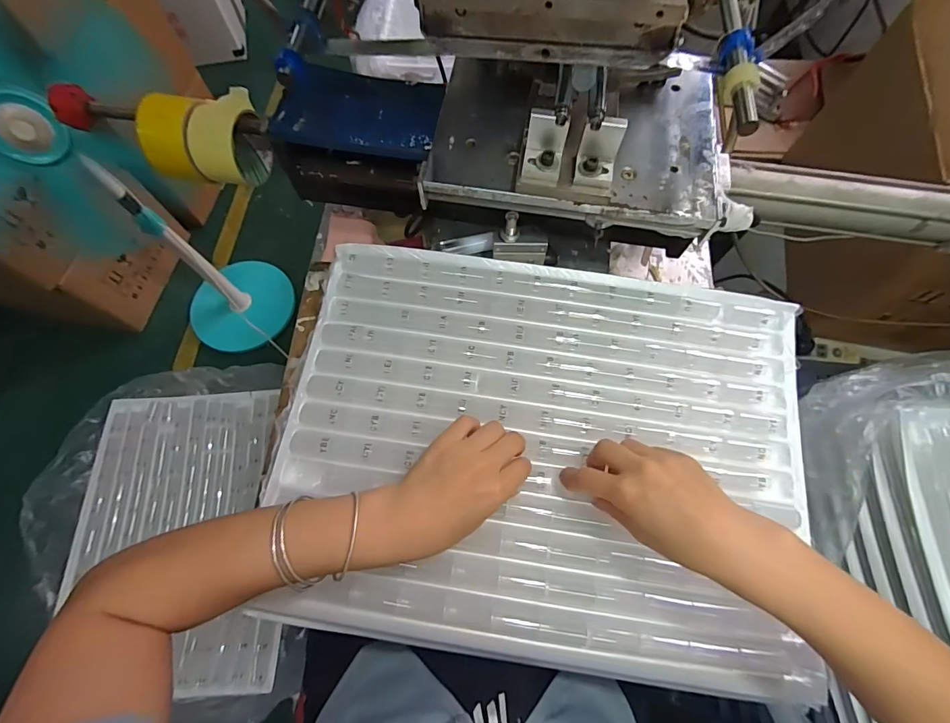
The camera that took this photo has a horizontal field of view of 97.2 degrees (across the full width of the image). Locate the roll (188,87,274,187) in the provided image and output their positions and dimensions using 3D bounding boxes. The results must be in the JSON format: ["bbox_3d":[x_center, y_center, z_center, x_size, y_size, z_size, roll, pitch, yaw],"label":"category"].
[{"bbox_3d":[-0.284,-0.255,0.494,0.051,0.081,0.089,12,70,4],"label":"roll"}]

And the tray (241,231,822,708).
[{"bbox_3d":[0.062,0.069,0.375,0.451,0.027,0.345,8,70,3],"label":"tray"}]

